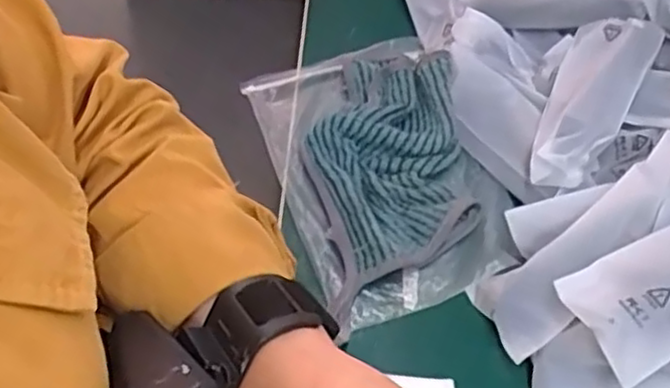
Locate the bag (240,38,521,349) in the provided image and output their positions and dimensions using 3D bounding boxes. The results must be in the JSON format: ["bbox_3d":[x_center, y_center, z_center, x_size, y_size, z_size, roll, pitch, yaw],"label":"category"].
[{"bbox_3d":[0.027,-0.022,0.467,0.141,0.035,0.206,-14,58,-12],"label":"bag"}]

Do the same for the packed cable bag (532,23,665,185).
[{"bbox_3d":[0.170,-0.065,0.459,0.051,0.036,0.139,26,71,14],"label":"packed cable bag"}]

